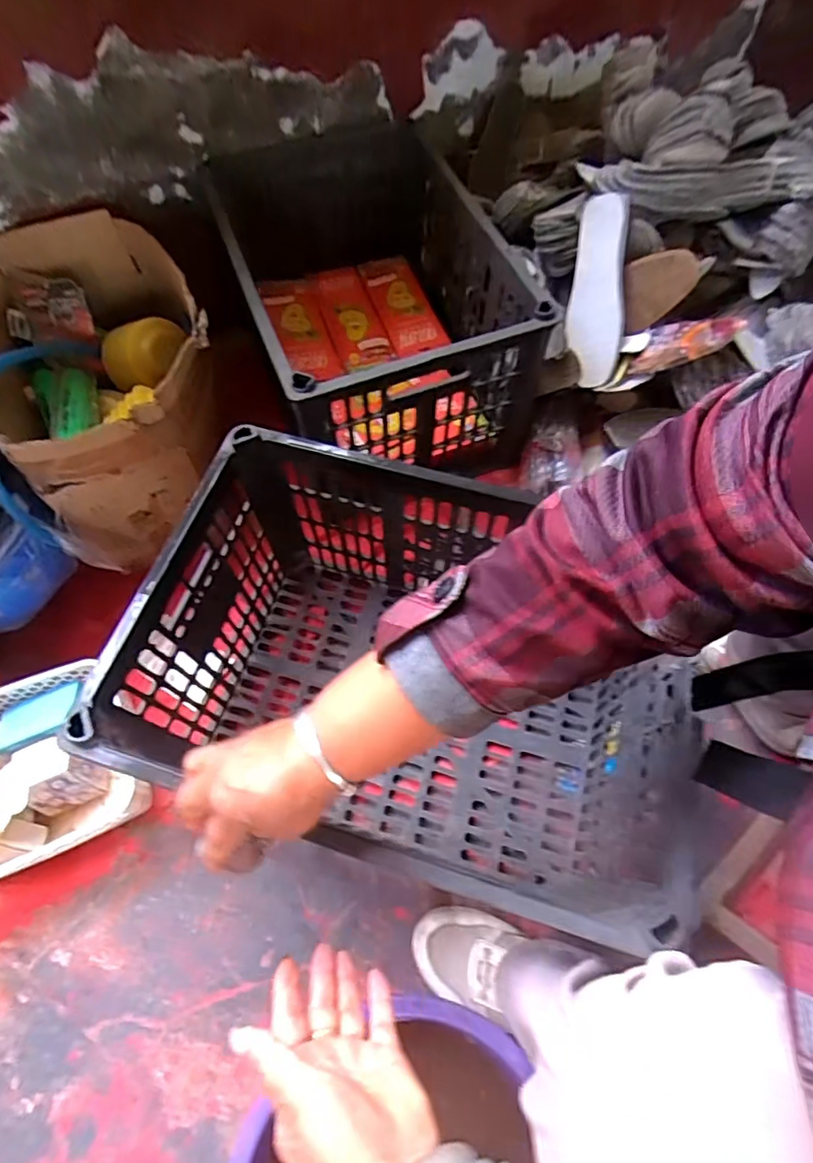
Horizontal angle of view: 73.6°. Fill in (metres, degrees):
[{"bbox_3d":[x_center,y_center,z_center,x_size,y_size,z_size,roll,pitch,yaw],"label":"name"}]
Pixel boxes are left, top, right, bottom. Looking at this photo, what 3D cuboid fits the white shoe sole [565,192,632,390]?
[{"bbox_3d":[0.250,-0.379,0.710,0.072,0.016,0.228,1,100,2],"label":"white shoe sole"}]

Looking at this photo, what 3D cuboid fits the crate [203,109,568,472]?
[{"bbox_3d":[-0.063,-0.436,0.845,0.357,0.246,0.569,-17,65,-7],"label":"crate"}]

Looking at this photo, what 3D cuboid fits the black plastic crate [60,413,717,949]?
[{"bbox_3d":[0.002,0.101,0.580,0.476,0.277,0.336,16,65,9],"label":"black plastic crate"}]

